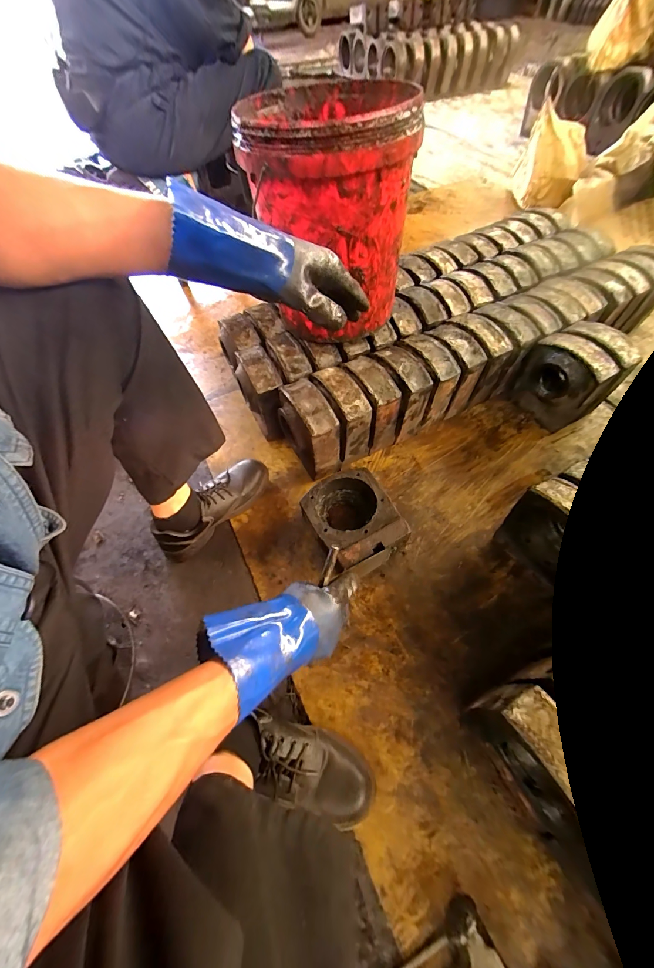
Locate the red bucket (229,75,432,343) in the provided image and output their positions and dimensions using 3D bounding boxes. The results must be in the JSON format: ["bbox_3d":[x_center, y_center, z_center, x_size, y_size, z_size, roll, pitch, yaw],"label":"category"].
[{"bbox_3d":[-0.003,-0.518,0.663,0.264,0.339,0.311,-12,58,-4],"label":"red bucket"}]

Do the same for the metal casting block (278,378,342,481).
[{"bbox_3d":[-0.044,-0.118,0.721,0.080,0.176,0.156,-28,60,-14],"label":"metal casting block"}]

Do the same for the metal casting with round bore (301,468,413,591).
[{"bbox_3d":[0.054,0.078,0.664,0.158,0.092,0.191,-27,60,-13],"label":"metal casting with round bore"}]

